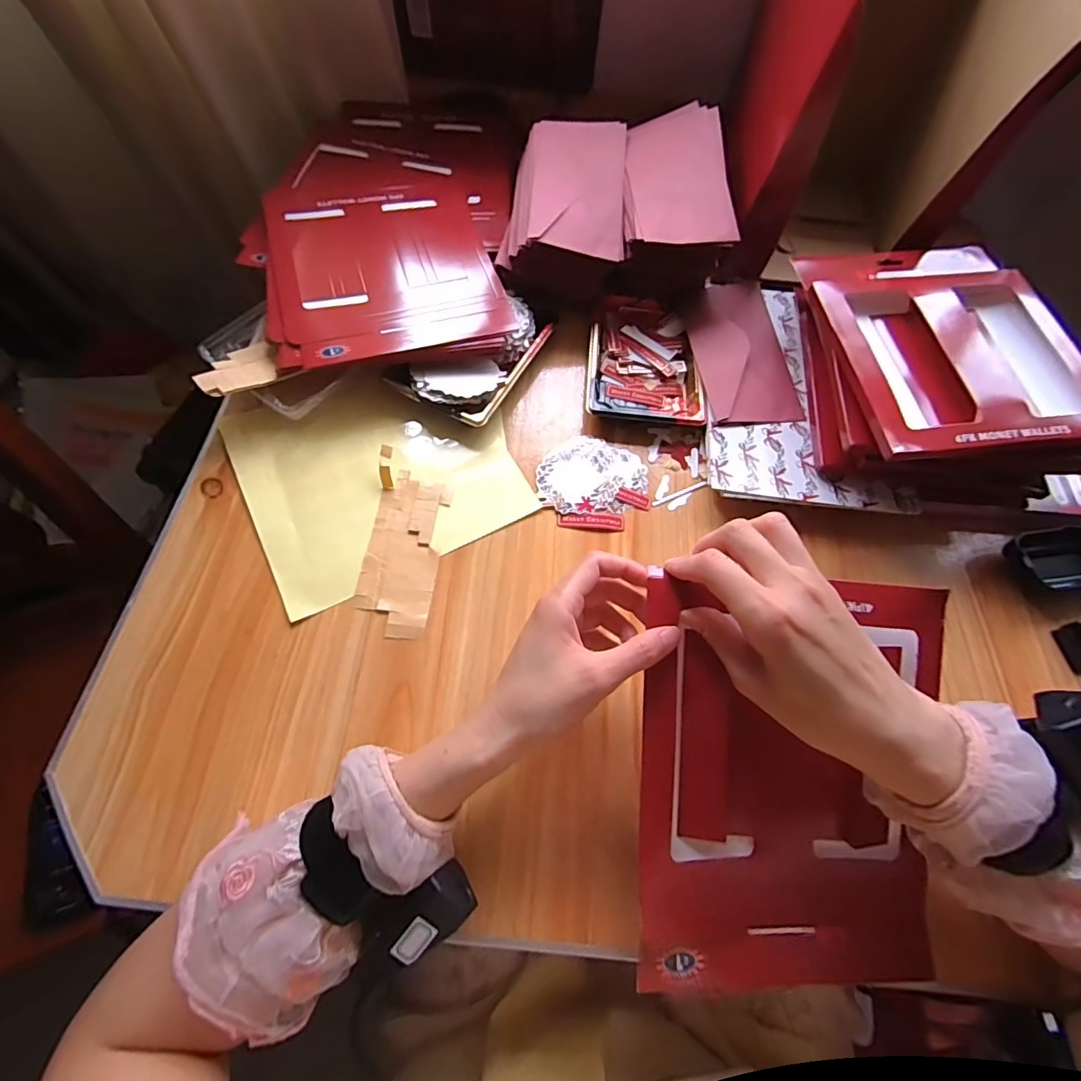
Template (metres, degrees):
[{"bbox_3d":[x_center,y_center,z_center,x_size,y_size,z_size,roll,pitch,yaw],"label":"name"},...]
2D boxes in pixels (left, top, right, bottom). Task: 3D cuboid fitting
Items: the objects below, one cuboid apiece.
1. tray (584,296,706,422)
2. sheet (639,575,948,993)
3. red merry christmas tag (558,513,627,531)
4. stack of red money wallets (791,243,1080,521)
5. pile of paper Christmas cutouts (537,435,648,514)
[{"bbox_3d":[0.103,-0.184,0.505,0.109,0.022,0.161,4,65,-1],"label":"tray"},{"bbox_3d":[0.155,0.149,0.310,0.191,0.018,0.240,4,87,-8],"label":"sheet"},{"bbox_3d":[0.044,-0.017,0.435,0.057,0.004,0.015,2,65,-2],"label":"red merry christmas tag"},{"bbox_3d":[0.363,-0.160,0.458,0.234,0.087,0.264,0,65,-3],"label":"stack of red money wallets"},{"bbox_3d":[0.047,-0.062,0.455,0.098,0.004,0.079,-1,65,-3],"label":"pile of paper Christmas cutouts"}]

